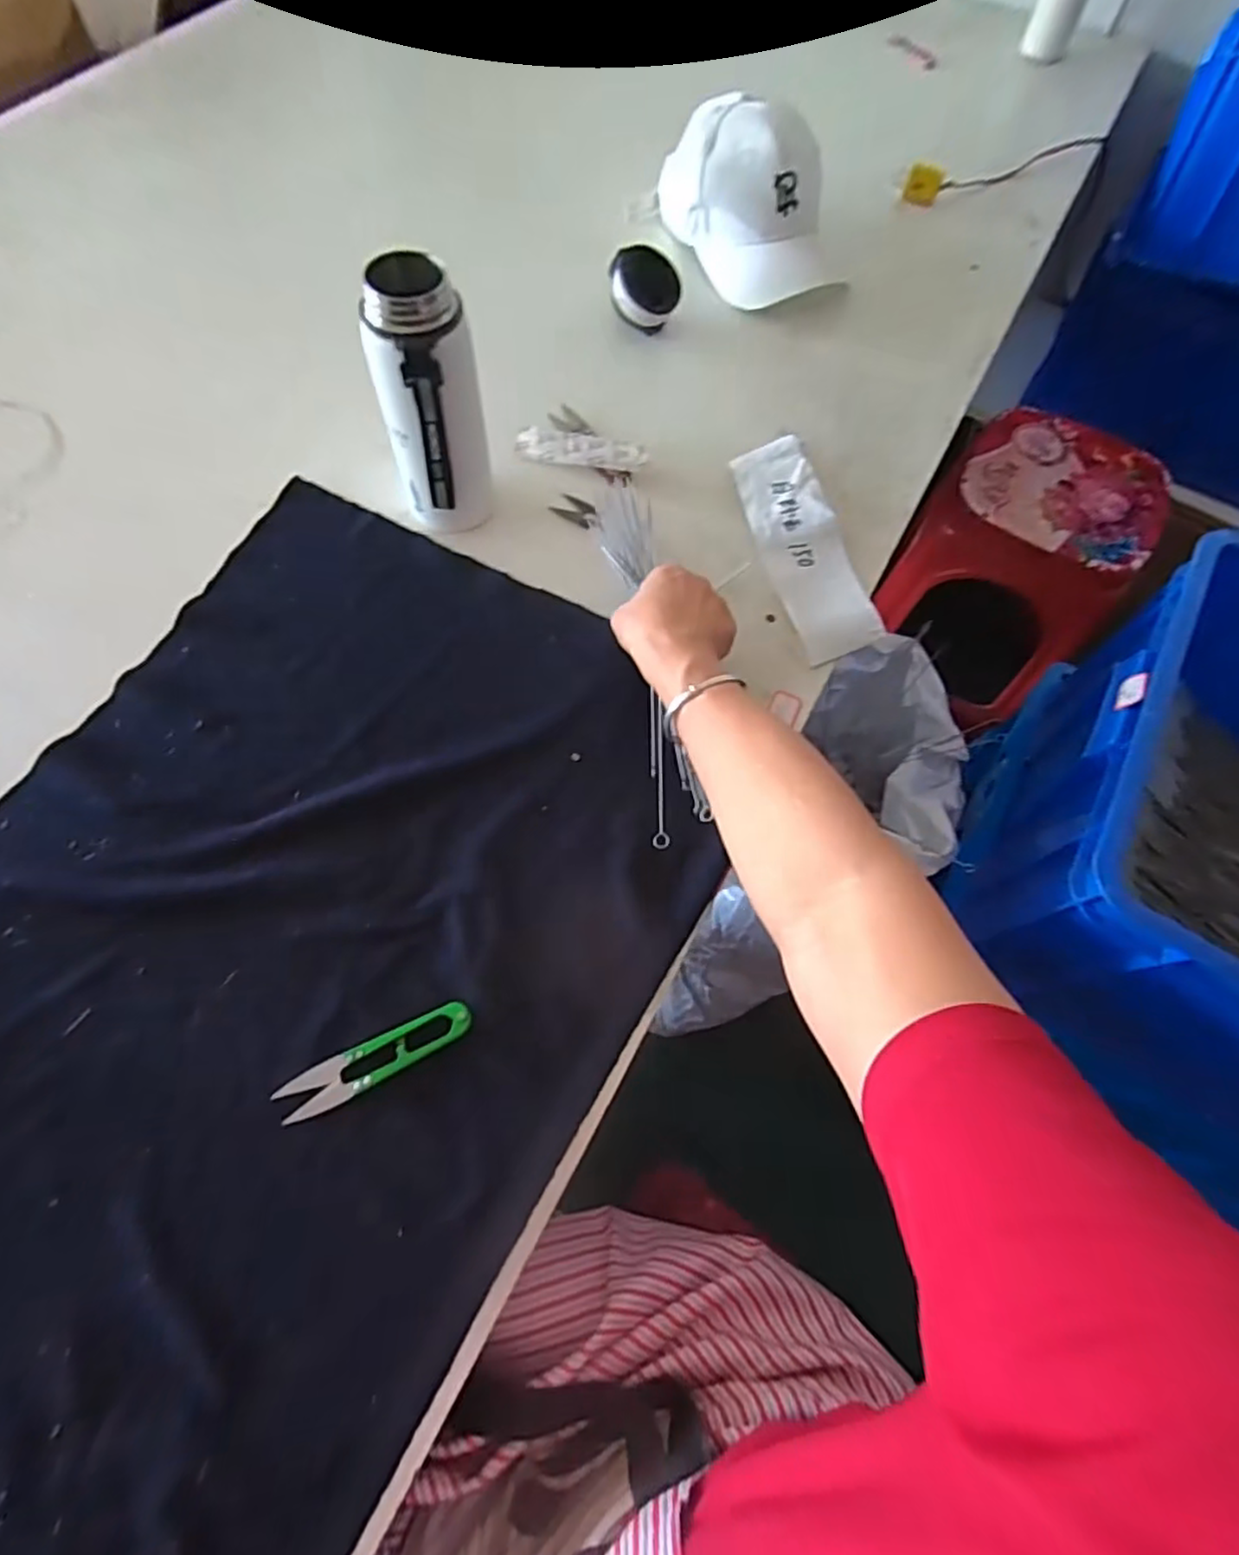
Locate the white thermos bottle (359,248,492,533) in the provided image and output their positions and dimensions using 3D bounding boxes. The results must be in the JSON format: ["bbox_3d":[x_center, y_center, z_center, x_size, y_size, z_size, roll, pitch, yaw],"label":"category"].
[{"bbox_3d":[-0.146,-0.282,0.549,0.076,0.203,0.070,-10,66,-8],"label":"white thermos bottle"}]

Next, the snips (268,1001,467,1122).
[{"bbox_3d":[-0.154,0.177,0.439,0.122,0.011,0.029,-25,69,-14],"label":"snips"}]

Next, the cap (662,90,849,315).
[{"bbox_3d":[0.155,-0.689,0.817,0.153,0.122,0.249,-19,68,-12],"label":"cap"}]

